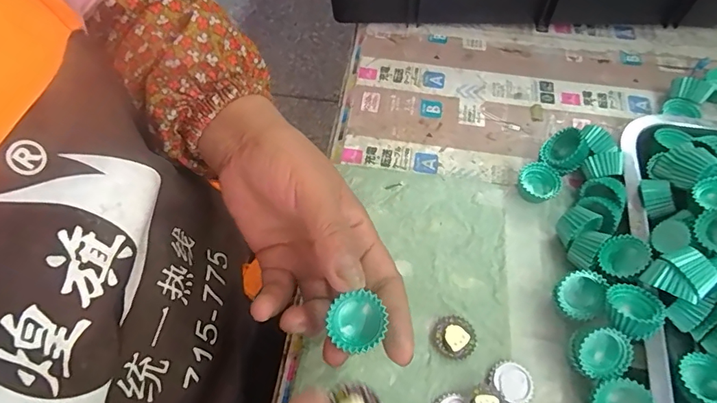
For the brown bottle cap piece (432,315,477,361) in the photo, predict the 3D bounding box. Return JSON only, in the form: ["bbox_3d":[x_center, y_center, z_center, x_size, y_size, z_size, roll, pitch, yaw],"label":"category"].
[{"bbox_3d":[0.065,0.092,0.307,0.029,0.007,0.027,0,61,-1],"label":"brown bottle cap piece"}]

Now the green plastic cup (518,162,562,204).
[{"bbox_3d":[0.142,-0.013,0.360,0.032,0.018,0.029,37,67,18],"label":"green plastic cup"}]

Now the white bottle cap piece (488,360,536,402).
[{"bbox_3d":[0.099,0.117,0.292,0.028,0.010,0.026,0,61,-1],"label":"white bottle cap piece"}]

